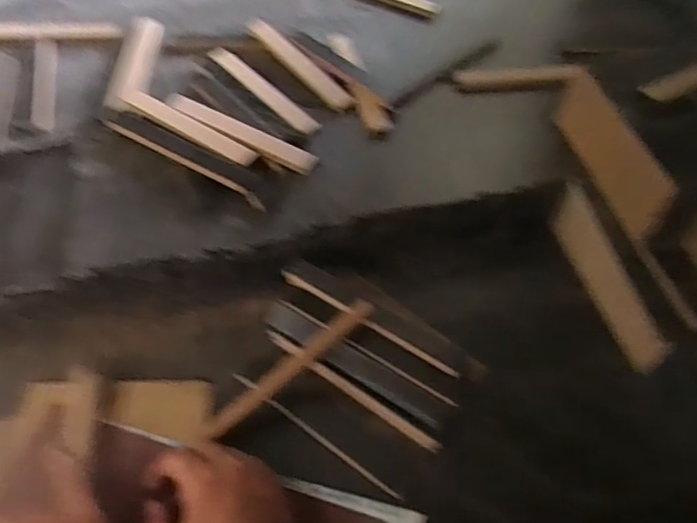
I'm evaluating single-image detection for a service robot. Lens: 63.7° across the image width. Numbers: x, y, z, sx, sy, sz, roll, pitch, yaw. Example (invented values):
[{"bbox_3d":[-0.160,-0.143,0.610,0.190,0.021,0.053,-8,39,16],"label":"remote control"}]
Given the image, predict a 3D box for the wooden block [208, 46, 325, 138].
[{"bbox_3d":[-0.094,-0.191,0.619,0.023,0.007,0.184,-36,61,-23],"label":"wooden block"}]

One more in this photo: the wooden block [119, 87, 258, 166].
[{"bbox_3d":[-0.170,-0.142,0.580,0.183,0.010,0.022,28,59,19],"label":"wooden block"}]

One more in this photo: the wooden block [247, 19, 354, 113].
[{"bbox_3d":[-0.058,-0.229,0.642,0.024,0.010,0.193,-31,59,-20],"label":"wooden block"}]

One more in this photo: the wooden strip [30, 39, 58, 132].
[{"bbox_3d":[-0.344,-0.203,0.636,0.024,0.007,0.166,-12,55,-9],"label":"wooden strip"}]

